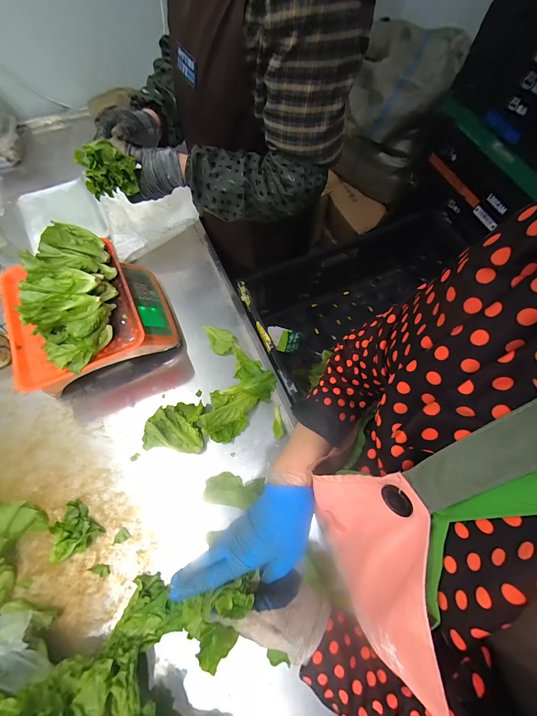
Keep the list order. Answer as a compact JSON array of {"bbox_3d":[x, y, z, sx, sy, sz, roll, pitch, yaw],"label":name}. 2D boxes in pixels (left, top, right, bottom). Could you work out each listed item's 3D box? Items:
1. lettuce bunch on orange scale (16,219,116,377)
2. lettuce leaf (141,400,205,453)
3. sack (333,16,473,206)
[{"bbox_3d":[-0.364,-0.134,0.529,0.118,0.083,0.294,-11,68,-5],"label":"lettuce bunch on orange scale"},{"bbox_3d":[-0.188,0.129,0.562,0.116,0.079,0.095,4,68,0],"label":"lettuce leaf"},{"bbox_3d":[0.441,-0.850,1.038,0.268,0.445,0.269,20,69,7],"label":"sack"}]

